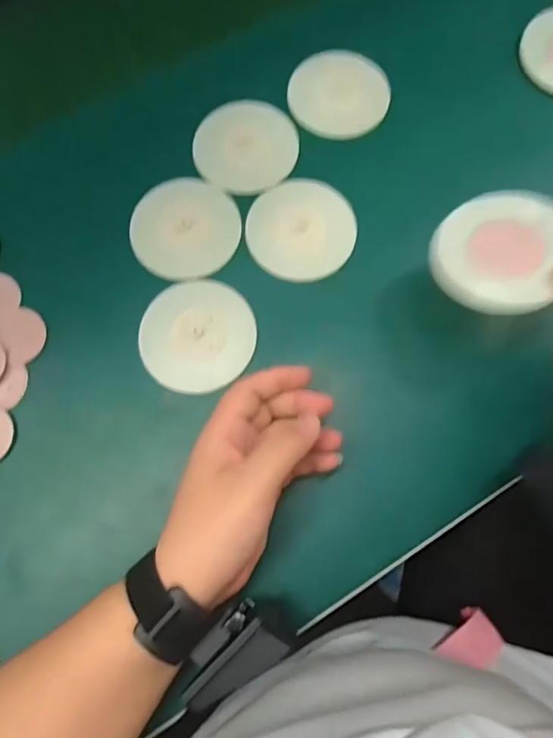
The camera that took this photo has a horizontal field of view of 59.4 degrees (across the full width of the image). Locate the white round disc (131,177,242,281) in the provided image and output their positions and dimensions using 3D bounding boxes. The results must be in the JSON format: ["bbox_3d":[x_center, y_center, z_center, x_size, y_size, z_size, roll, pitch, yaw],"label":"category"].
[{"bbox_3d":[-0.071,-0.112,0.380,0.082,0.006,0.084,0,74,1],"label":"white round disc"}]

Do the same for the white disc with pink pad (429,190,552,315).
[{"bbox_3d":[0.140,-0.073,0.303,0.078,0.007,0.076,-1,88,19],"label":"white disc with pink pad"}]

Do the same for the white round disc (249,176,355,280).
[{"bbox_3d":[0.020,-0.110,0.382,0.082,0.005,0.086,1,76,-4],"label":"white round disc"}]

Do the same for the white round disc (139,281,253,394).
[{"bbox_3d":[-0.058,-0.024,0.361,0.082,0.009,0.081,1,85,-9],"label":"white round disc"}]

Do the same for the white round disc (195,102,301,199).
[{"bbox_3d":[-0.026,-0.185,0.401,0.084,0.004,0.088,1,74,-3],"label":"white round disc"}]

